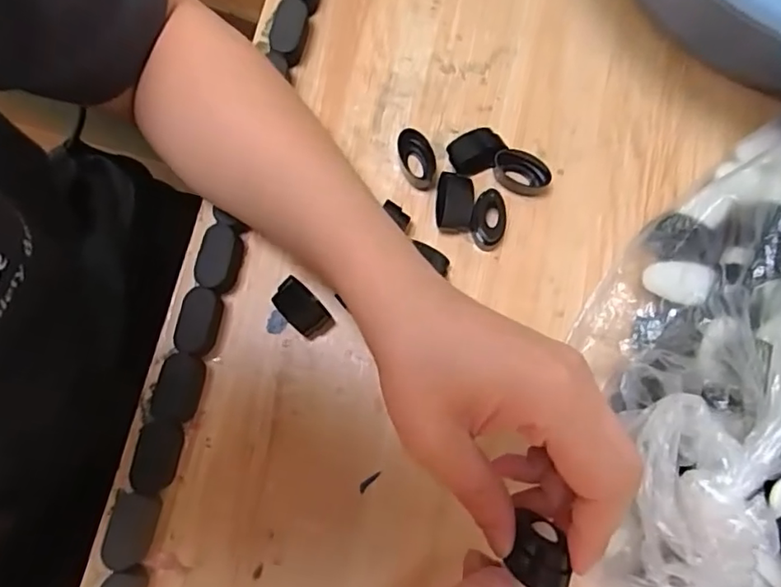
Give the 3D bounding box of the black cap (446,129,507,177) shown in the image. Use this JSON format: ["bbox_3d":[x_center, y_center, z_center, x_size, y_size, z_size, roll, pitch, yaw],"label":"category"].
[{"bbox_3d":[0.051,-0.085,0.337,0.032,0.018,0.023,-20,80,-3],"label":"black cap"}]

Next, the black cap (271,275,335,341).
[{"bbox_3d":[-0.050,0.010,0.318,0.036,0.013,0.020,44,83,8],"label":"black cap"}]

